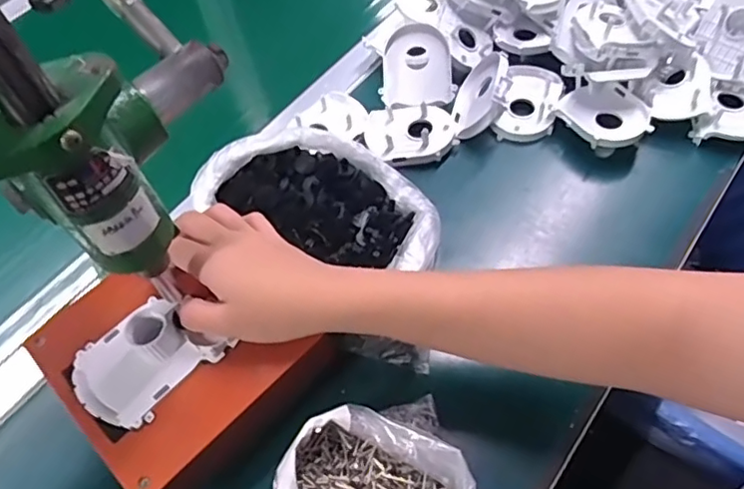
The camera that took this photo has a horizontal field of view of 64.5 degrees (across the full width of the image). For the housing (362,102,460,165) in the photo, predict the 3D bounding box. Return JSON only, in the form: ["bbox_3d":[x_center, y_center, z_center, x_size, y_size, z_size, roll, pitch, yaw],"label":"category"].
[{"bbox_3d":[0.036,-0.107,0.562,0.085,0.026,0.070,-9,57,-2],"label":"housing"}]

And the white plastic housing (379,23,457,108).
[{"bbox_3d":[0.046,-0.176,0.588,0.067,0.017,0.078,3,91,6],"label":"white plastic housing"}]

